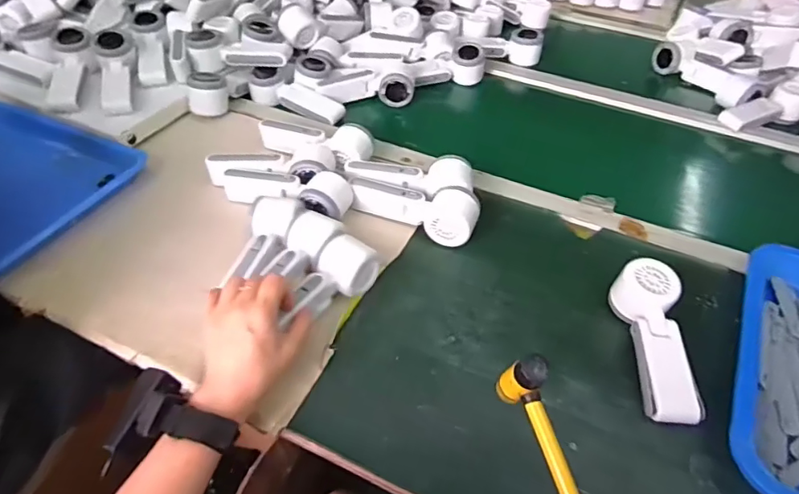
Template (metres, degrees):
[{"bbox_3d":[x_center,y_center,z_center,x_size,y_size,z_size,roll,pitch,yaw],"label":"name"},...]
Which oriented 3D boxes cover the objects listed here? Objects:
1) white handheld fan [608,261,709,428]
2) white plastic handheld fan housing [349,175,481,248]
[{"bbox_3d":[0.260,0.094,0.517,0.056,0.043,0.168,3,58,-1],"label":"white handheld fan"},{"bbox_3d":[0.017,-0.055,0.637,0.164,0.045,0.065,17,46,13],"label":"white plastic handheld fan housing"}]

